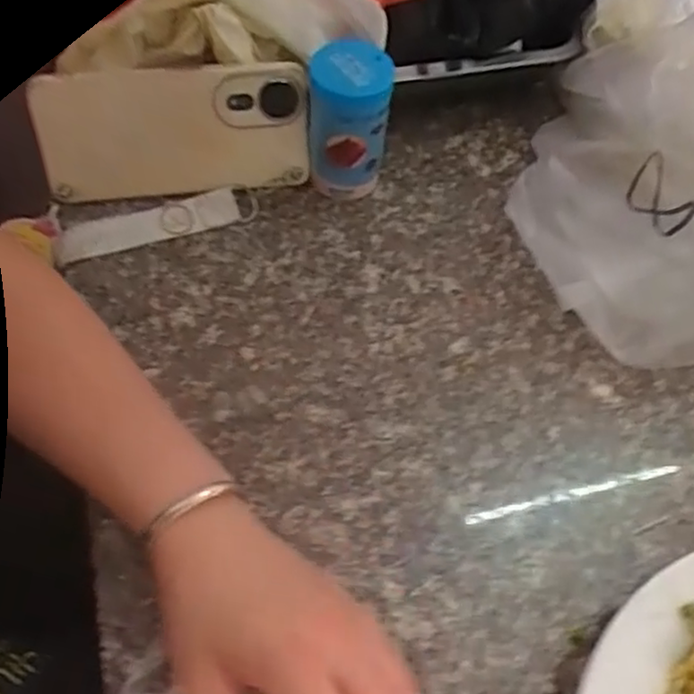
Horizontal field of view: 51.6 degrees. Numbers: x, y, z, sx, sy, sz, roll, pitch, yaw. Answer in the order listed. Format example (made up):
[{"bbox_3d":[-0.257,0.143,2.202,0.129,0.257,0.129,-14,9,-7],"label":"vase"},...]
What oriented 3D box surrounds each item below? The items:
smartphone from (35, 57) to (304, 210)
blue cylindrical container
[{"bbox_3d":[-0.108,-0.133,0.453,0.163,0.078,0.012,-4,32,-2],"label":"smartphone"},{"bbox_3d":[0.000,-0.139,0.455,0.050,0.092,0.045,9,59,1],"label":"blue cylindrical container"}]

